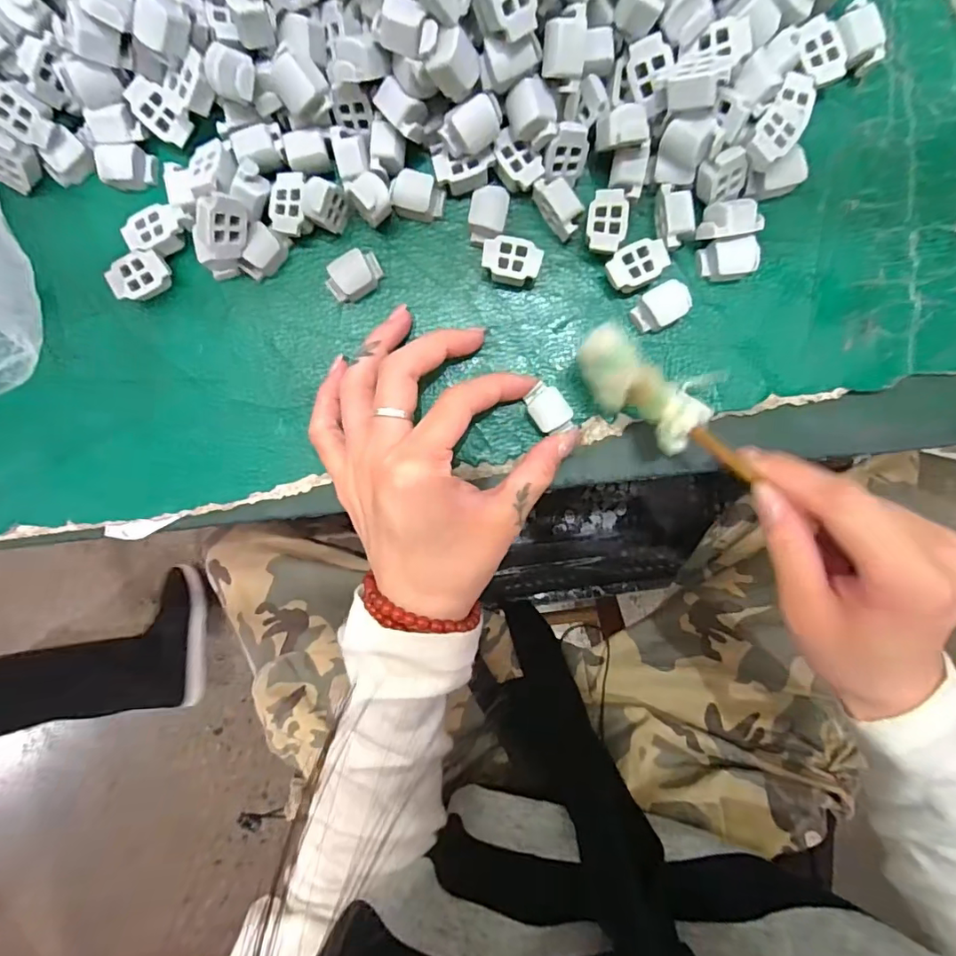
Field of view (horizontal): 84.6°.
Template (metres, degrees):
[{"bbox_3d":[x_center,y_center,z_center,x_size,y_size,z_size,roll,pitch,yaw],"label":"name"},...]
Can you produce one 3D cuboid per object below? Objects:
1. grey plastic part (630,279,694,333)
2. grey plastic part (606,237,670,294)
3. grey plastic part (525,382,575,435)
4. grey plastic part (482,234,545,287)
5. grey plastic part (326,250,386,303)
[{"bbox_3d":[0.086,-0.081,0.248,0.026,0.012,0.018,-31,94,5],"label":"grey plastic part"},{"bbox_3d":[0.073,-0.098,0.244,0.028,0.010,0.019,-27,94,5],"label":"grey plastic part"},{"bbox_3d":[0.034,-0.032,0.250,0.017,0.007,0.024,-36,95,6],"label":"grey plastic part"},{"bbox_3d":[0.016,-0.101,0.247,0.026,0.014,0.021,11,96,1],"label":"grey plastic part"},{"bbox_3d":[-0.060,-0.098,0.253,0.026,0.012,0.018,-27,94,5],"label":"grey plastic part"}]

